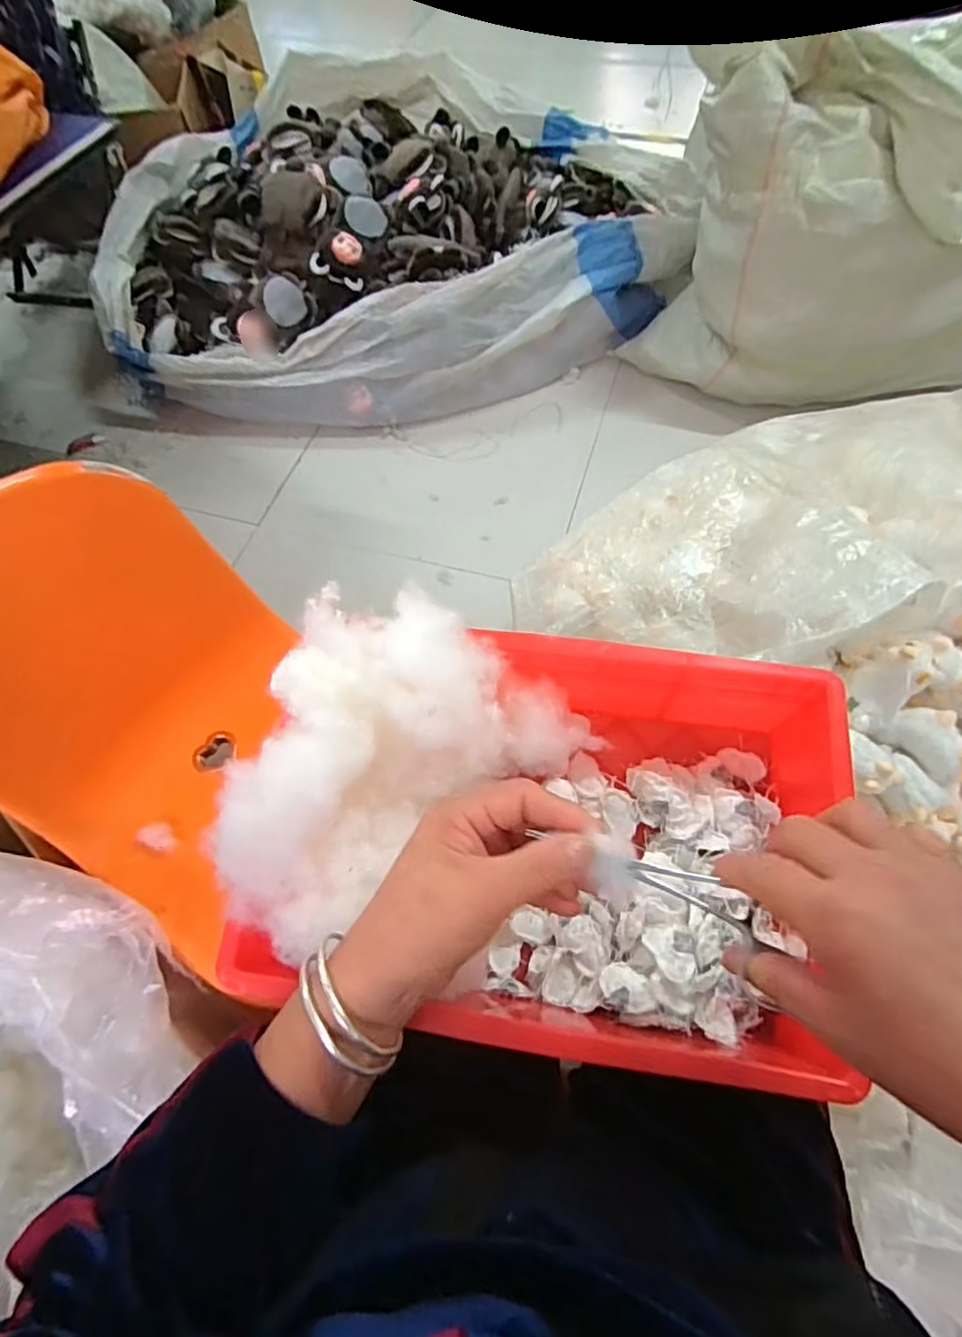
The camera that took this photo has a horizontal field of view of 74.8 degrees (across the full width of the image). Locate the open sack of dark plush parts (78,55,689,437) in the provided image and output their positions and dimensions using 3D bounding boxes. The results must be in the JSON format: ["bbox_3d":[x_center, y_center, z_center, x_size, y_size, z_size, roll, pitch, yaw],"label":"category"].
[{"bbox_3d":[-0.227,-1.063,1.508,1.304,0.265,1.041,-19,62,-8],"label":"open sack of dark plush parts"}]

